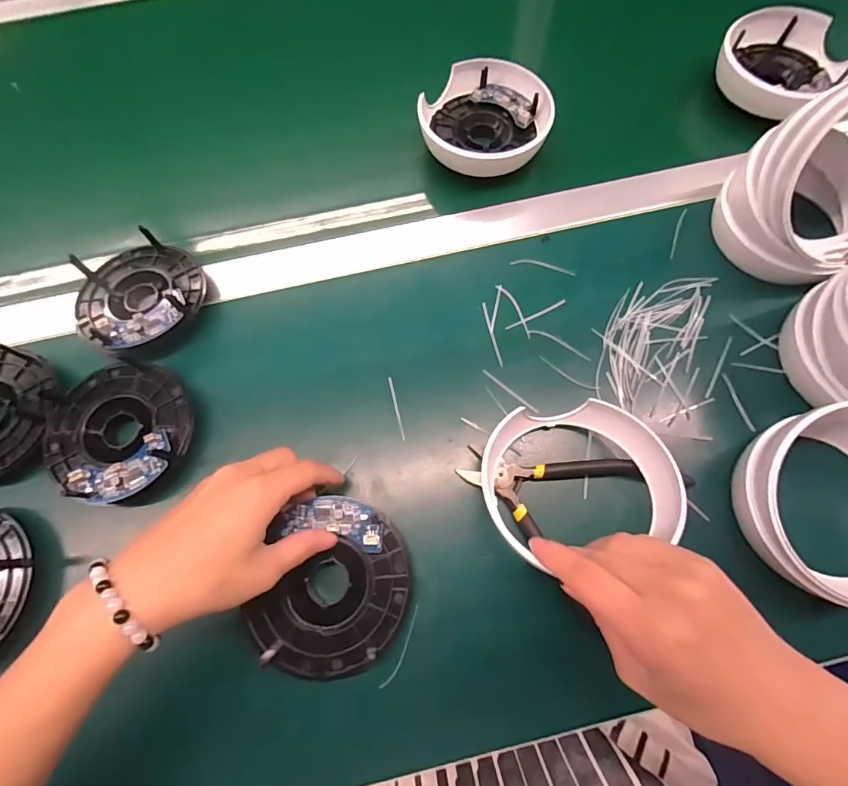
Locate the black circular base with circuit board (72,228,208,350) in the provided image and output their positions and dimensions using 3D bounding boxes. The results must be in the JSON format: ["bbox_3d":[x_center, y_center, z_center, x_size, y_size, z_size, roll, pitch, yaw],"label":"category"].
[{"bbox_3d":[-0.227,-0.079,0.342,0.097,0.032,0.096,37,77,12],"label":"black circular base with circuit board"}]

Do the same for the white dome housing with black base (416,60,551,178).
[{"bbox_3d":[0.056,-0.253,0.390,0.112,0.034,0.097,3,72,3],"label":"white dome housing with black base"}]

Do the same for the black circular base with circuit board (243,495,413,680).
[{"bbox_3d":[-0.055,0.119,0.263,0.089,0.021,0.099,14,69,7],"label":"black circular base with circuit board"}]

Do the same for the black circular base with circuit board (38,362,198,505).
[{"bbox_3d":[-0.221,0.025,0.306,0.104,0.024,0.097,-1,72,2],"label":"black circular base with circuit board"}]

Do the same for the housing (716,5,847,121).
[{"bbox_3d":[0.324,-0.307,0.394,0.114,0.030,0.114,-26,73,-7],"label":"housing"}]

